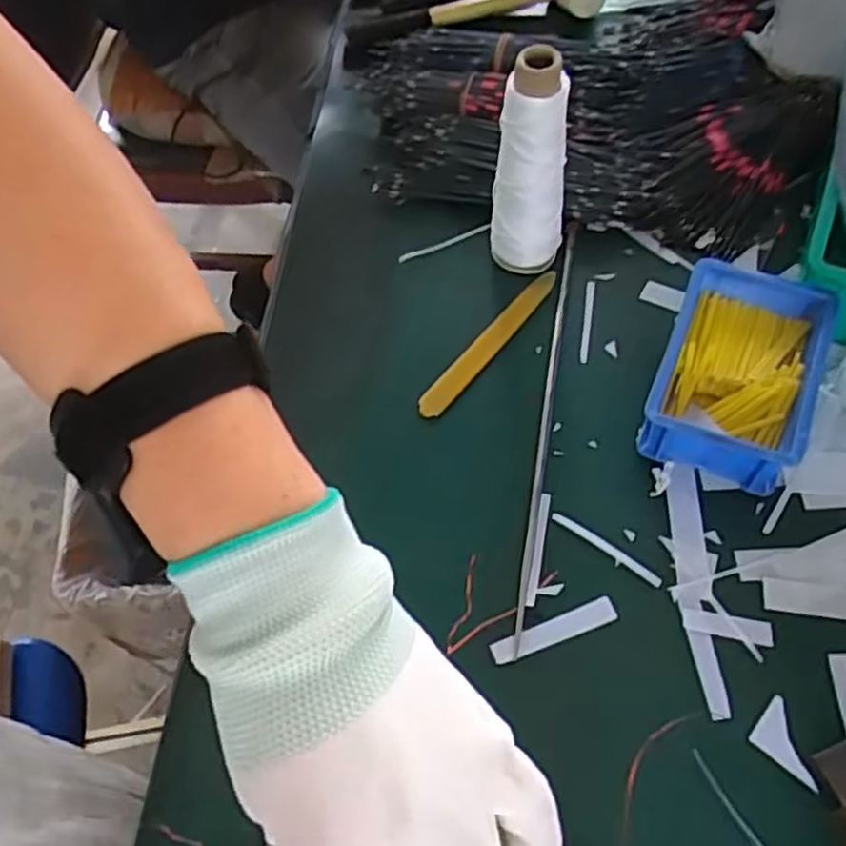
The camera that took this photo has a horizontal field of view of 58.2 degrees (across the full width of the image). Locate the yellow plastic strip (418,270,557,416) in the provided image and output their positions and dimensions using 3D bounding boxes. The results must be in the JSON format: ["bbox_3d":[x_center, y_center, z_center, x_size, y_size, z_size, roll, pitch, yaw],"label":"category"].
[{"bbox_3d":[0.052,-0.063,0.587,0.018,0.004,0.161,34,68,22],"label":"yellow plastic strip"}]

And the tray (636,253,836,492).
[{"bbox_3d":[0.213,-0.034,0.520,0.099,0.051,0.146,20,63,16],"label":"tray"}]

